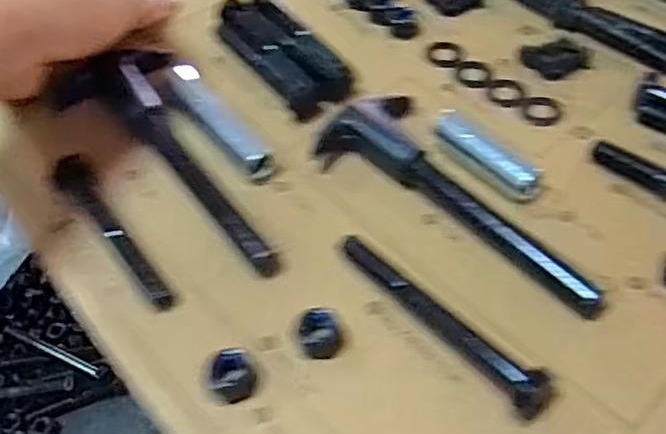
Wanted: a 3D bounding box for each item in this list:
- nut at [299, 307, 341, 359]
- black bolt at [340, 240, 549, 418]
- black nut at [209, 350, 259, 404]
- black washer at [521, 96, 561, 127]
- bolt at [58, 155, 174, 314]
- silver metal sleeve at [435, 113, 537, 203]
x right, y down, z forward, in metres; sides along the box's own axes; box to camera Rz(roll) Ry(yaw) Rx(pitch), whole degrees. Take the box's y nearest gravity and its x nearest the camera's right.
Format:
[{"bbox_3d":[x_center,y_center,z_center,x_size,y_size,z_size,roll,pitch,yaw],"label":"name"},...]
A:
[{"bbox_3d":[-0.004,0.040,0.230,0.014,0.011,0.012,8,46,1],"label":"nut"},{"bbox_3d":[0.036,0.035,0.232,0.013,0.018,0.089,-25,41,-27],"label":"black bolt"},{"bbox_3d":[-0.033,0.052,0.221,0.015,0.011,0.013,-4,47,-10],"label":"black nut"},{"bbox_3d":[0.096,-0.049,0.307,0.017,0.004,0.019,-16,51,-1],"label":"black washer"},{"bbox_3d":[-0.085,0.004,0.257,0.012,0.014,0.079,-27,55,-28],"label":"bolt"},{"bbox_3d":[0.063,-0.025,0.277,0.010,0.014,0.049,-31,57,-31],"label":"silver metal sleeve"}]

